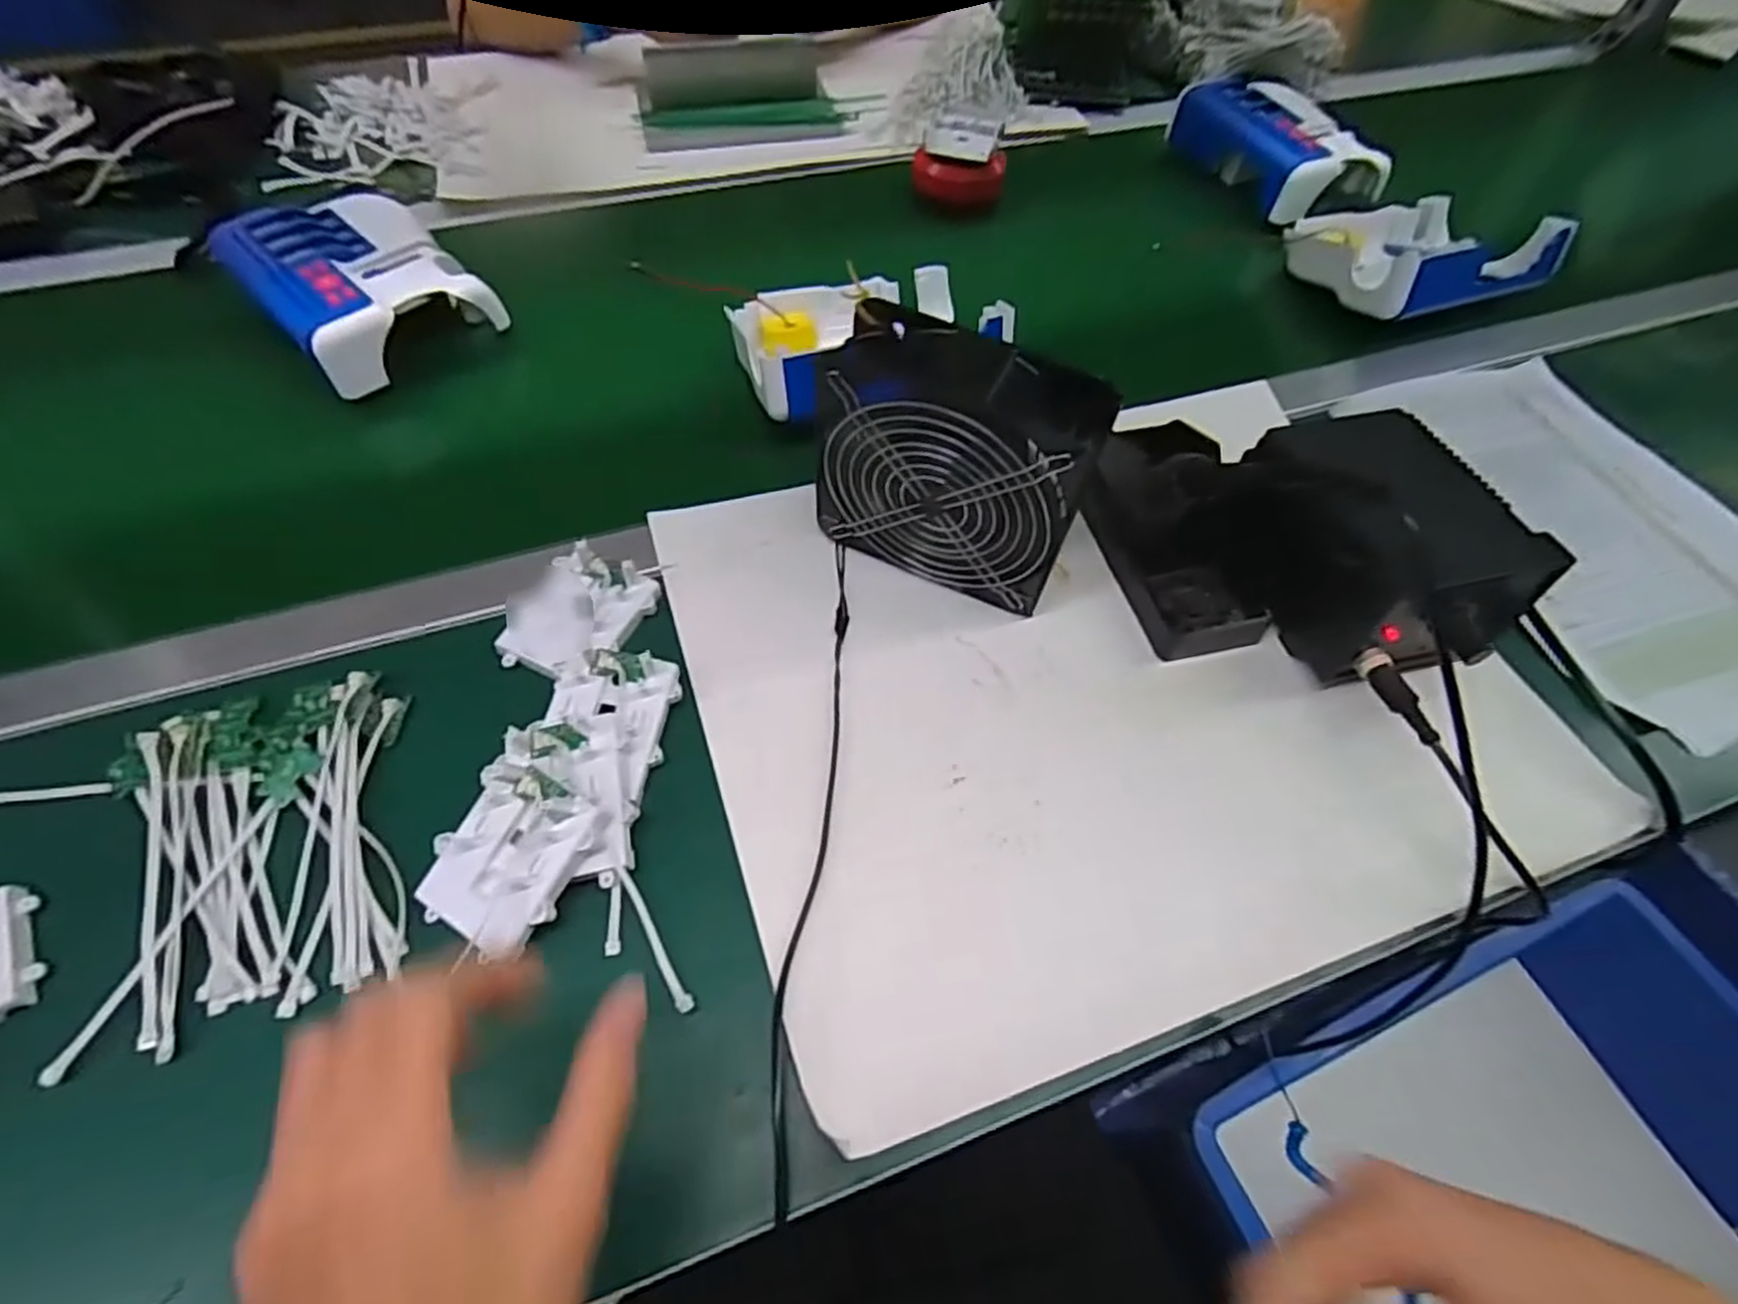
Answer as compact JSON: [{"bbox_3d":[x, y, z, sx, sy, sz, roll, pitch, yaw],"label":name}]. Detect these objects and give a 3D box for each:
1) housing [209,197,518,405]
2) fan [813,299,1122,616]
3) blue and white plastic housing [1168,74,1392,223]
[{"bbox_3d":[-0.386,-0.280,0.595,0.134,0.066,0.174,-40,67,-23],"label":"housing"},{"bbox_3d":[0.048,-0.104,0.459,0.150,0.150,0.060,21,59,10],"label":"fan"},{"bbox_3d":[0.406,-0.509,0.773,0.123,0.059,0.185,-22,61,-15],"label":"blue and white plastic housing"}]

